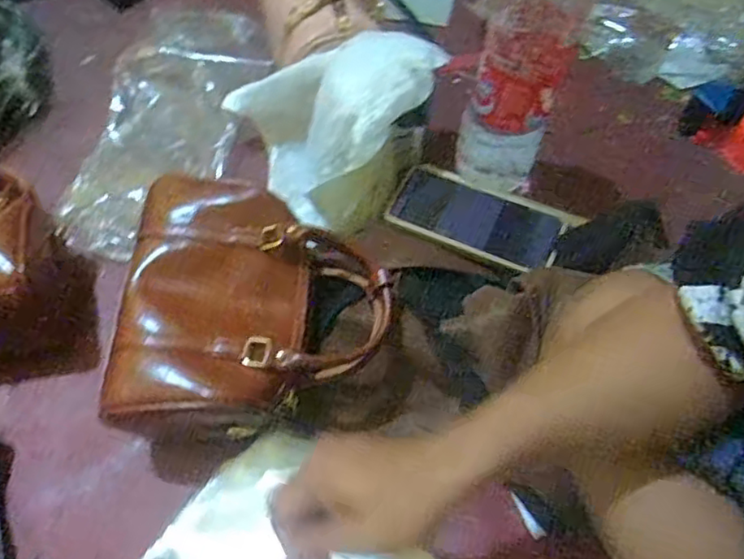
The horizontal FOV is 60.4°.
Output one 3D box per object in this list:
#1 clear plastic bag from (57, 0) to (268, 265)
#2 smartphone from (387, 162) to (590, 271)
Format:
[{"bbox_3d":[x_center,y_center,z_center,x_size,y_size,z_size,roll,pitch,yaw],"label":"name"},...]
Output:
[{"bbox_3d":[-0.238,-0.187,0.733,0.177,0.049,0.383,10,62,4],"label":"clear plastic bag"},{"bbox_3d":[0.106,-0.062,0.622,0.162,0.012,0.089,26,64,12],"label":"smartphone"}]

